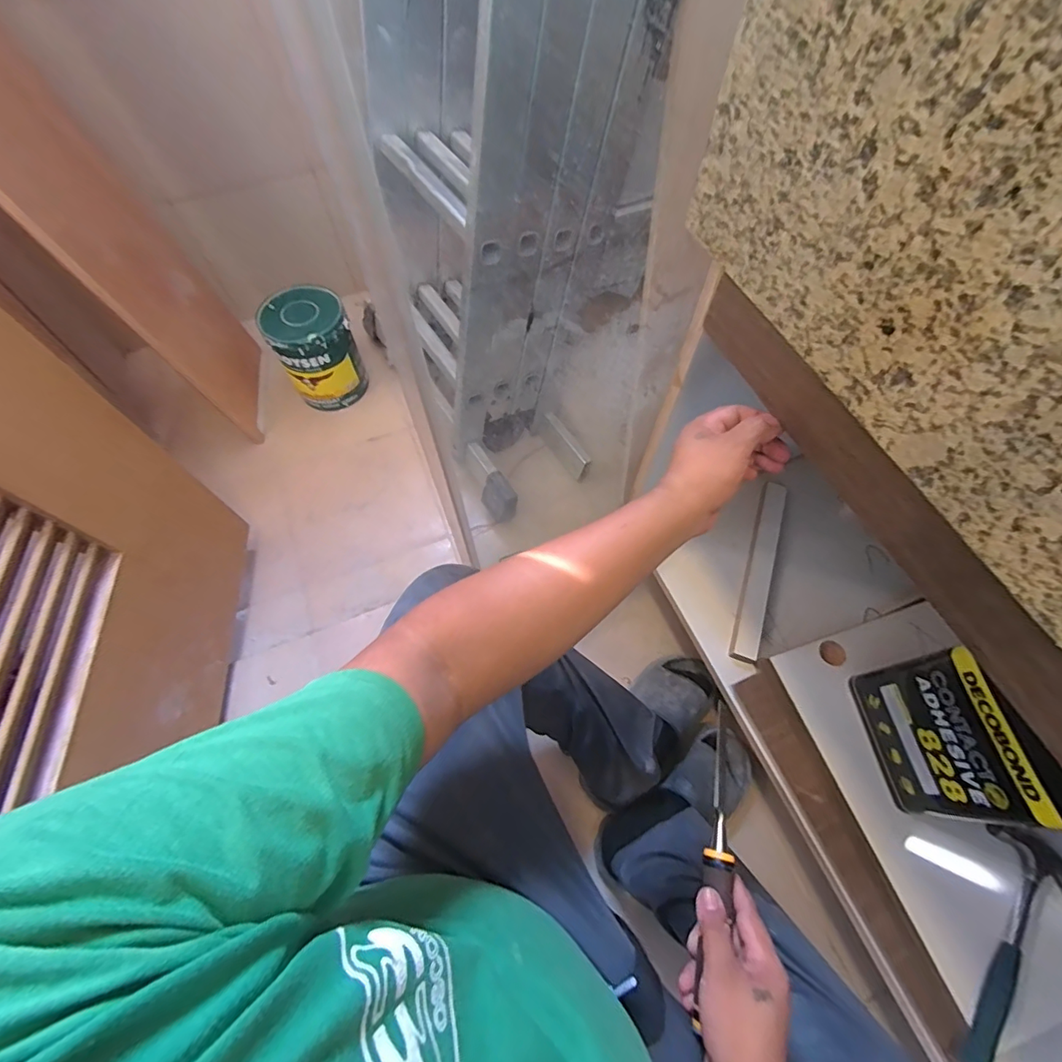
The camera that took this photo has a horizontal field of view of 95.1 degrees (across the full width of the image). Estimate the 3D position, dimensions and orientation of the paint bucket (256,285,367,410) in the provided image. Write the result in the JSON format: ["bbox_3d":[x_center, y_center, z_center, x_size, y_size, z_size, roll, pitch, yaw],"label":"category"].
[{"bbox_3d":[-0.494,-0.417,1.132,0.172,0.230,0.165,-31,68,-13],"label":"paint bucket"}]

